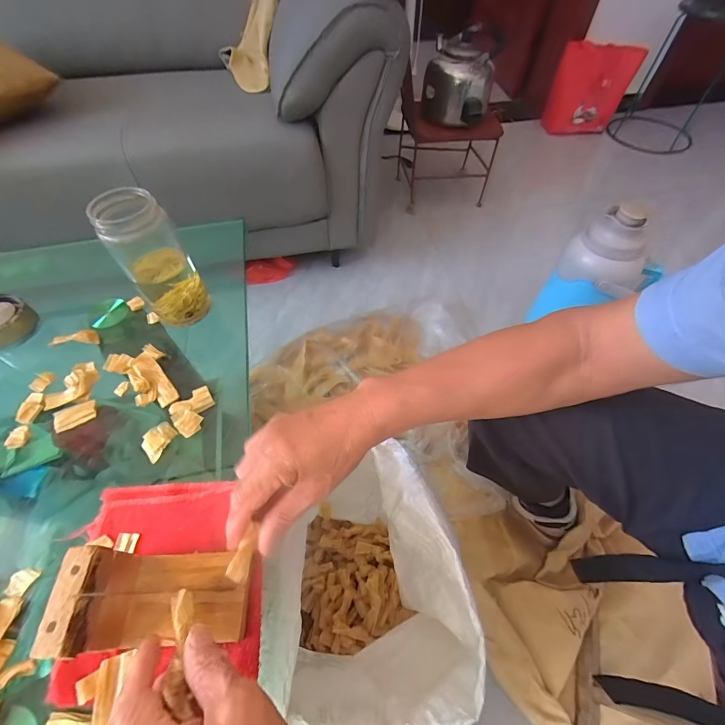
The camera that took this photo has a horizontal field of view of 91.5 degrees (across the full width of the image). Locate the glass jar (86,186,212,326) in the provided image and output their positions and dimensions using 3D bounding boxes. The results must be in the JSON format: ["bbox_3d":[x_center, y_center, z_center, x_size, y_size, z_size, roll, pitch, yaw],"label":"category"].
[{"bbox_3d":[-0.234,-0.115,0.406,0.066,0.151,0.066,-24,59,-15],"label":"glass jar"}]

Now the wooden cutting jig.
[{"bbox_3d":[-0.143,0.167,0.254,0.104,0.073,0.058,-2,56,-1],"label":"wooden cutting jig"}]

